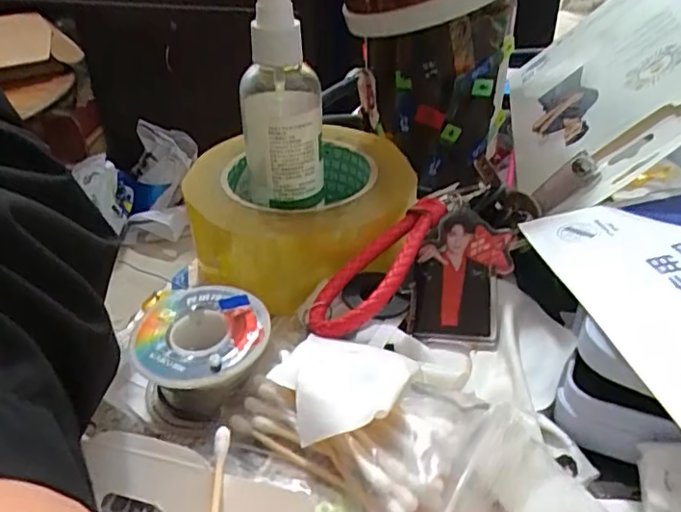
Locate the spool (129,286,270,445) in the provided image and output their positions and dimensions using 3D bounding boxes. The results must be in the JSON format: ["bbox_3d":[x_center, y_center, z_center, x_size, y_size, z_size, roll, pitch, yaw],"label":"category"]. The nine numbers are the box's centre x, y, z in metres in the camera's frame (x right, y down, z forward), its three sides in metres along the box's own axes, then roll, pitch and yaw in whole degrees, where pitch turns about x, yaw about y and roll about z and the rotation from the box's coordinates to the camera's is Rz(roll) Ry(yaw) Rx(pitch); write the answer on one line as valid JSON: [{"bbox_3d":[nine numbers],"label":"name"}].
[{"bbox_3d":[-0.054,0.042,0.225,0.049,0.035,0.052,-1,36,1],"label":"spool"}]

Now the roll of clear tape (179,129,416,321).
[{"bbox_3d":[-0.021,-0.026,0.304,0.119,0.063,0.123,-1,36,1],"label":"roll of clear tape"}]

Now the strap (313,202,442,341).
[{"bbox_3d":[0.017,0.004,0.247,0.036,0.010,0.088,-9,33,38],"label":"strap"}]

